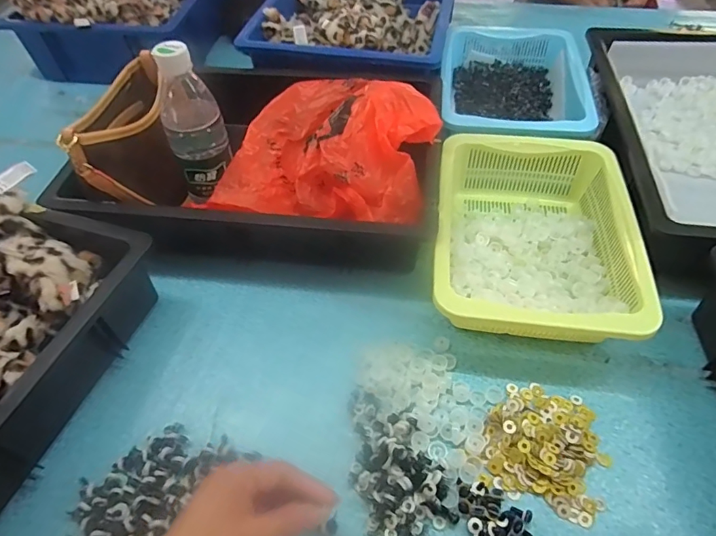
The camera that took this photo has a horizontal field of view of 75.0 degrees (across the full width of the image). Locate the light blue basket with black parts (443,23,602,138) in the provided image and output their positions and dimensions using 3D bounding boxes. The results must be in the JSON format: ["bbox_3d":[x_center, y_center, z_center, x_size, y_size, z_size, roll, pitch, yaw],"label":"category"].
[{"bbox_3d":[0.237,-0.282,0.730,0.211,0.071,0.309,8,52,8],"label":"light blue basket with black parts"}]

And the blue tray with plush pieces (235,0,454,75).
[{"bbox_3d":[0.015,-0.489,0.870,0.318,0.081,0.495,8,52,9],"label":"blue tray with plush pieces"}]

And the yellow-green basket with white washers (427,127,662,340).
[{"bbox_3d":[0.195,-0.041,0.536,0.202,0.075,0.272,7,49,8],"label":"yellow-green basket with white washers"}]

